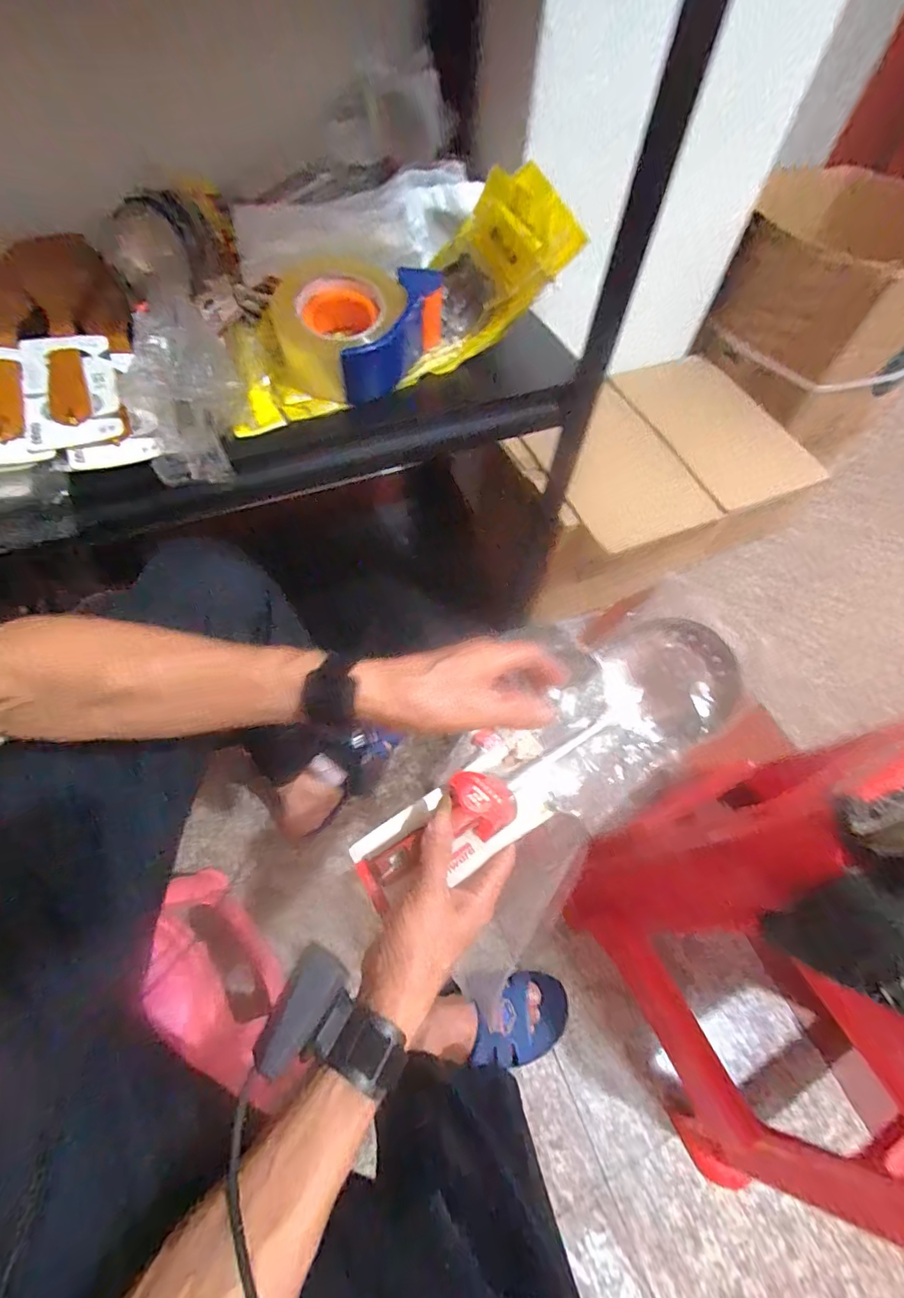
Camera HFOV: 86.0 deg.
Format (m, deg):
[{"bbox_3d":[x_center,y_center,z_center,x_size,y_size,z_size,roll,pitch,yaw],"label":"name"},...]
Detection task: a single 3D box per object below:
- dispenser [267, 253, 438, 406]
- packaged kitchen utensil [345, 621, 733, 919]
[{"bbox_3d":[-0.098,-0.315,0.471,0.123,0.077,0.149,41,66,19],"label":"dispenser"},{"bbox_3d":[0.086,0.096,0.429,0.371,0.049,0.106,-30,64,-10],"label":"packaged kitchen utensil"}]

